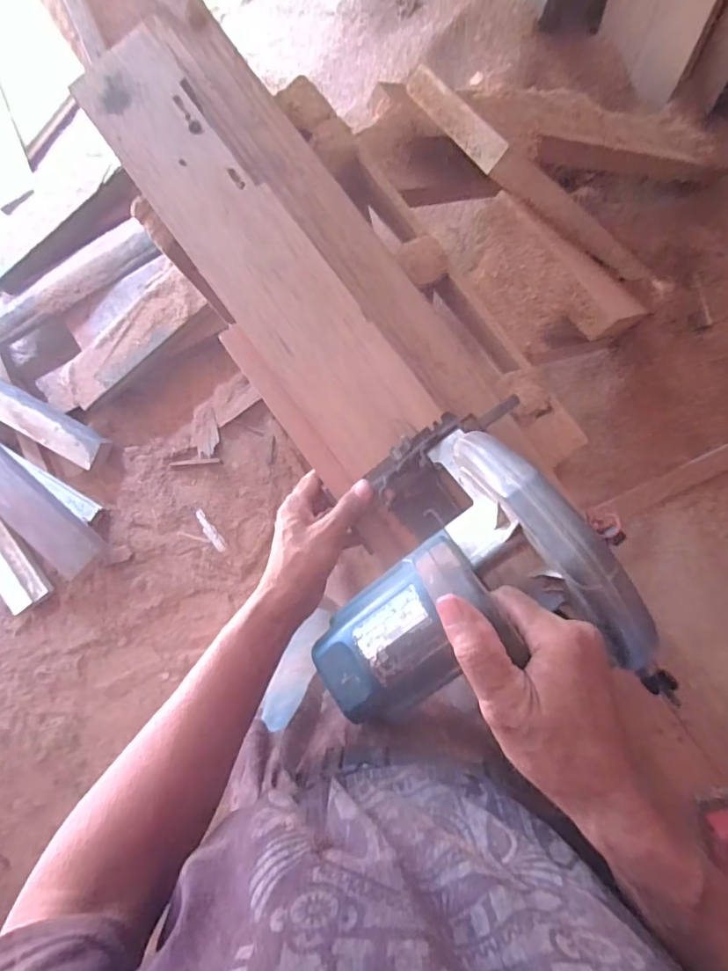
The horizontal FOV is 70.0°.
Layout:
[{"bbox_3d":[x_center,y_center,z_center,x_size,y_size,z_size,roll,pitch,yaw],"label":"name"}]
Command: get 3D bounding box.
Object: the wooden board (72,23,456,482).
[{"bbox_3d":[-0.100,-0.220,0.522,0.112,0.047,0.503,-37,87,7],"label":"wooden board"}]

